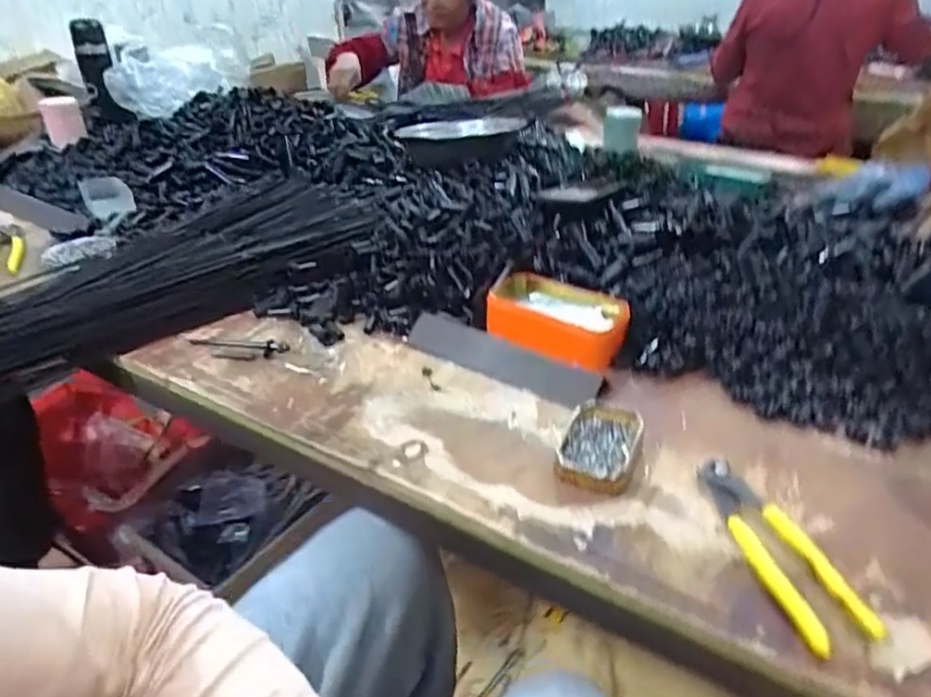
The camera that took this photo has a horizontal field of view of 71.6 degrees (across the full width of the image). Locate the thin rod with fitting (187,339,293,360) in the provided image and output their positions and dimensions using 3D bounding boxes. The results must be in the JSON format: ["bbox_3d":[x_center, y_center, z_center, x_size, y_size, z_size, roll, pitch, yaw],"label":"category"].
[{"bbox_3d":[-0.248,-0.004,0.706,0.116,0.011,0.018,6,33,12],"label":"thin rod with fitting"}]

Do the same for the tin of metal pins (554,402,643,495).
[{"bbox_3d":[0.116,0.081,0.554,0.063,0.023,0.100,9,34,16],"label":"tin of metal pins"}]

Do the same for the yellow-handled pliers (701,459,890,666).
[{"bbox_3d":[0.219,0.138,0.460,0.053,0.020,0.159,-8,33,-11],"label":"yellow-handled pliers"}]

